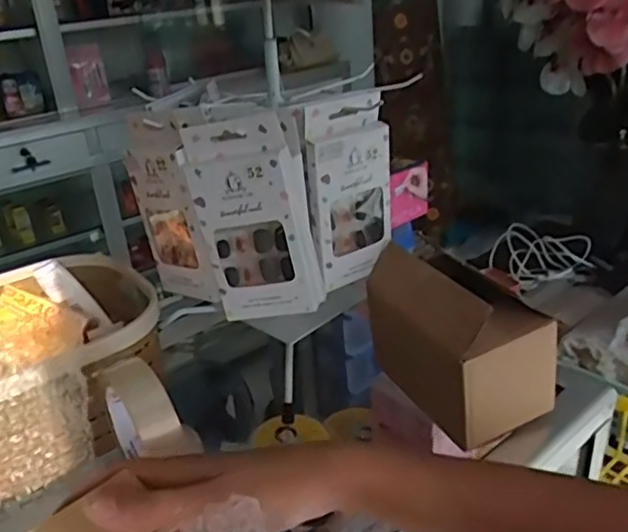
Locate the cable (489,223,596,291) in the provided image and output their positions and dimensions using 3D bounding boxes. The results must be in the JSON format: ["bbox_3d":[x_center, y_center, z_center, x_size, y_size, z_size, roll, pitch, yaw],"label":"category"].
[{"bbox_3d":[0.434,-0.022,1.217,0.179,0.090,0.101,-6,26,-2],"label":"cable"}]

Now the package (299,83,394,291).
[{"bbox_3d":[0.029,-0.057,0.490,0.070,0.140,0.017,-20,26,-29],"label":"package"}]

